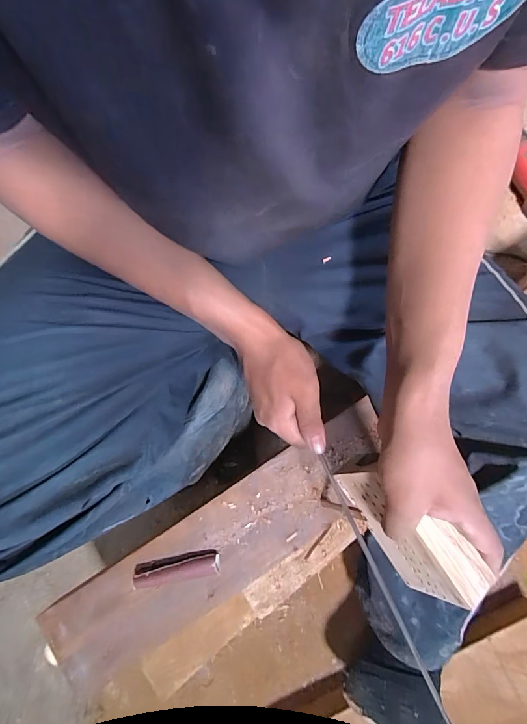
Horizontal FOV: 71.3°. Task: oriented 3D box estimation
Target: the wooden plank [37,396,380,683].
[{"bbox_3d":[-0.038,0.221,0.456,0.467,0.021,0.113,-31,79,-8],"label":"wooden plank"}]

